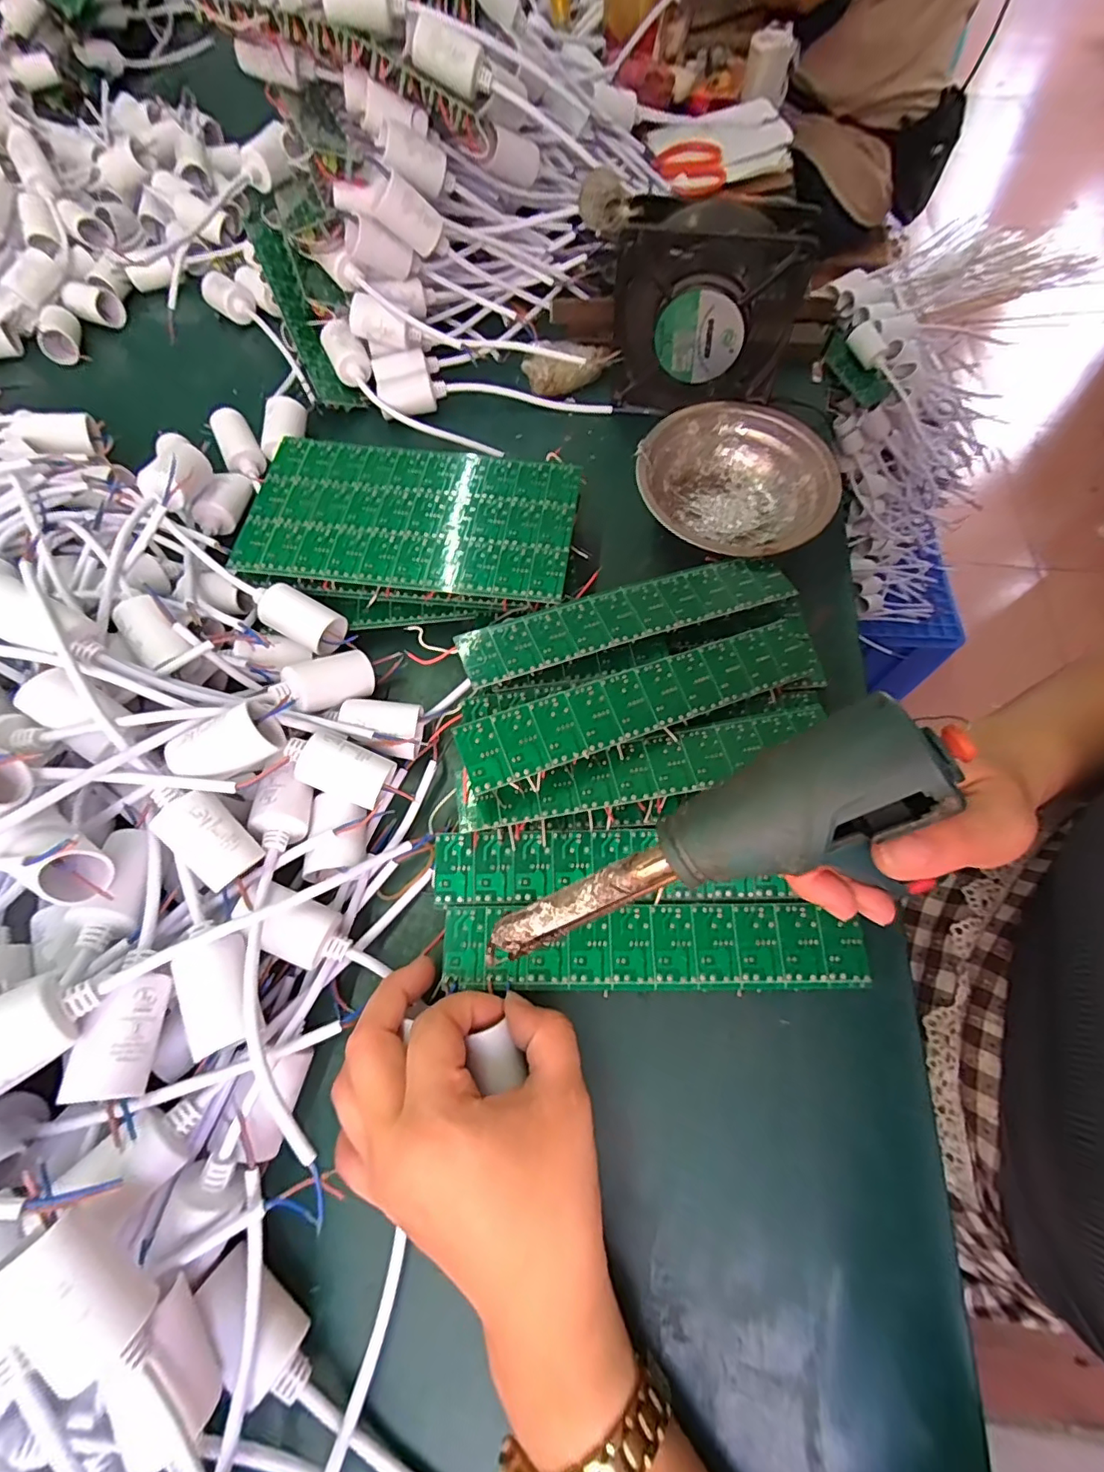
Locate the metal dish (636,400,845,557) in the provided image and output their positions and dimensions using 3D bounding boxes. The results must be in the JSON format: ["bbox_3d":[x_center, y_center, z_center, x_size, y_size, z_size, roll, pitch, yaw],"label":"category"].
[{"bbox_3d":[0.122,-0.164,0.374,0.124,0.045,0.124,-1,66,1],"label":"metal dish"}]

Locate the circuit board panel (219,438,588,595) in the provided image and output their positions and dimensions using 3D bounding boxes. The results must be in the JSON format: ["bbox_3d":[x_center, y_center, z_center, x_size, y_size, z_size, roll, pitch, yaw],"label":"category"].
[{"bbox_3d":[-0.088,-0.141,0.345,0.200,0.005,0.110,7,67,5],"label":"circuit board panel"}]

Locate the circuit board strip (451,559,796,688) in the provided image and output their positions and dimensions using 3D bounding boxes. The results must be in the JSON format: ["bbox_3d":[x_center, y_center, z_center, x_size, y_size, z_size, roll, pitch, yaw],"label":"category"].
[{"bbox_3d":[0.045,-0.071,0.316,0.198,0.004,0.038,-17,64,-11],"label":"circuit board strip"}]

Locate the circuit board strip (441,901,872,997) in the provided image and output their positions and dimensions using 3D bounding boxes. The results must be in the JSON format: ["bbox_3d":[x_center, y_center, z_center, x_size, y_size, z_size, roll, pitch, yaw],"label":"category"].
[{"bbox_3d":[0.049,0.102,0.267,0.200,0.004,0.039,-1,66,1],"label":"circuit board strip"}]

